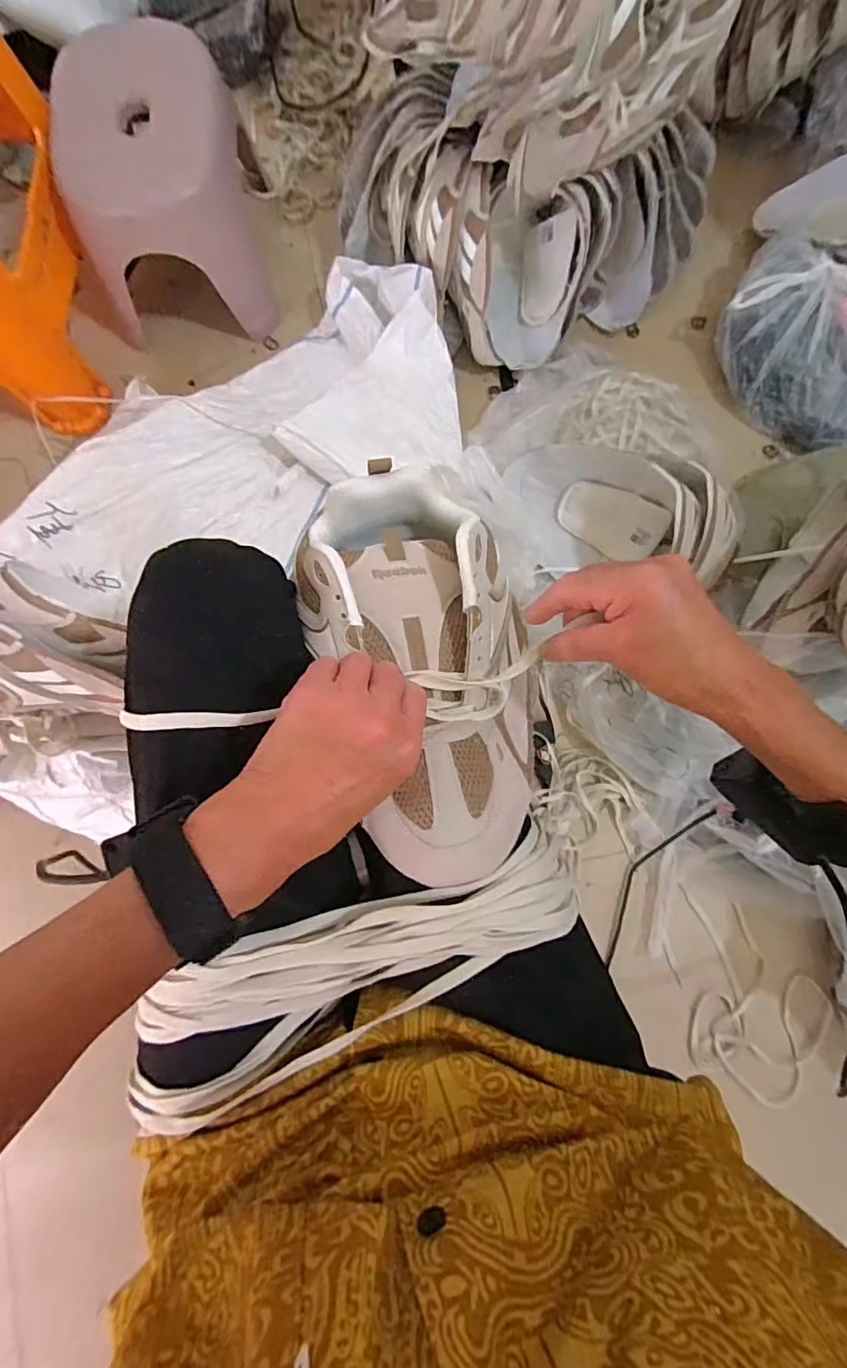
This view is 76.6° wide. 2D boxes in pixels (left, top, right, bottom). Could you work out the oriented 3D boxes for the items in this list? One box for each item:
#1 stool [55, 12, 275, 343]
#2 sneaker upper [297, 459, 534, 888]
[{"bbox_3d":[-0.339,-0.636,0.700,0.220,0.205,0.254,-5,82,0],"label":"stool"},{"bbox_3d":[0.003,-0.010,0.347,0.127,0.083,0.260,-14,83,-1],"label":"sneaker upper"}]

